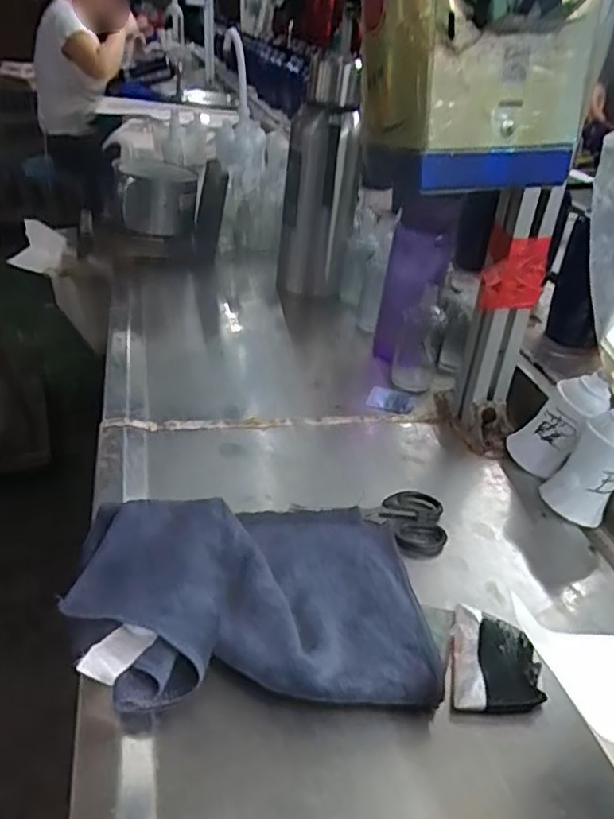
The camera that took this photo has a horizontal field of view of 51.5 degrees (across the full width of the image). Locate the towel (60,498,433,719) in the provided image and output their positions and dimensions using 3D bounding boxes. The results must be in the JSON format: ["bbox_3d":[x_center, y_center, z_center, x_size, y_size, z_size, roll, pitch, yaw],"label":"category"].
[{"bbox_3d":[-0.040,0.119,0.454,0.247,0.051,0.188,2,33,-3],"label":"towel"}]

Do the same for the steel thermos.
[{"bbox_3d":[0.016,-0.311,0.903,0.100,0.299,0.086,2,33,-4],"label":"steel thermos"}]

